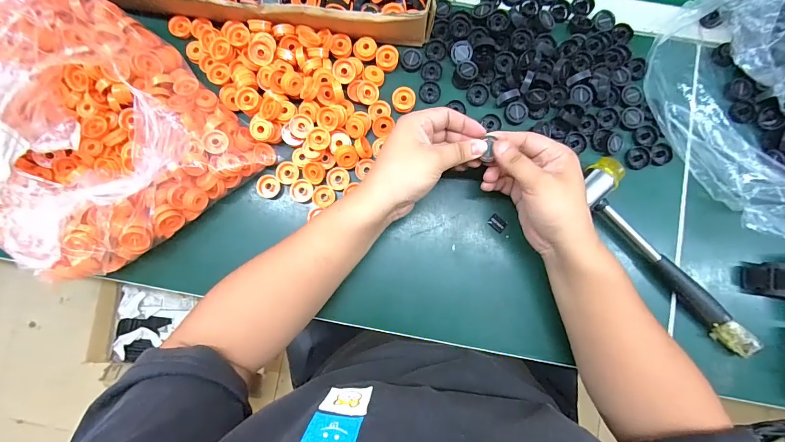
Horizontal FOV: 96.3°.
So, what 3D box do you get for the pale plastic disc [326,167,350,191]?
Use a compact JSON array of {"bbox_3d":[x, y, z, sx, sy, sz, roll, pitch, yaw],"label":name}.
[{"bbox_3d":[-0.062,-0.048,0.401,0.024,0.007,0.025,0,83,1],"label":"pale plastic disc"}]

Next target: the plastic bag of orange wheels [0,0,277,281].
[{"bbox_3d":[-0.308,-0.080,0.340,0.244,0.110,0.248,45,85,6],"label":"plastic bag of orange wheels"}]

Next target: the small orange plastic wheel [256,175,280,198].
[{"bbox_3d":[-0.141,-0.039,0.400,0.025,0.007,0.024,0,83,1],"label":"small orange plastic wheel"}]

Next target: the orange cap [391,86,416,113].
[{"bbox_3d":[0.013,-0.138,0.402,0.026,0.008,0.027,4,83,1],"label":"orange cap"}]

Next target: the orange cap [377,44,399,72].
[{"bbox_3d":[-0.006,-0.188,0.407,0.025,0.009,0.027,0,83,1],"label":"orange cap"}]

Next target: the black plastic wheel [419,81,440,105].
[{"bbox_3d":[0.044,-0.151,0.413,0.025,0.007,0.024,0,83,1],"label":"black plastic wheel"}]

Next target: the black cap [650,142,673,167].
[{"bbox_3d":[0.305,-0.076,0.401,0.026,0.009,0.024,0,83,1],"label":"black cap"}]

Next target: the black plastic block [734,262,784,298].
[{"bbox_3d":[0.415,0.063,0.375,0.058,0.035,0.035,6,83,1],"label":"black plastic block"}]

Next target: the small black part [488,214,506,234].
[{"bbox_3d":[0.119,0.003,0.397,0.018,0.004,0.015,41,85,5],"label":"small black part"}]

